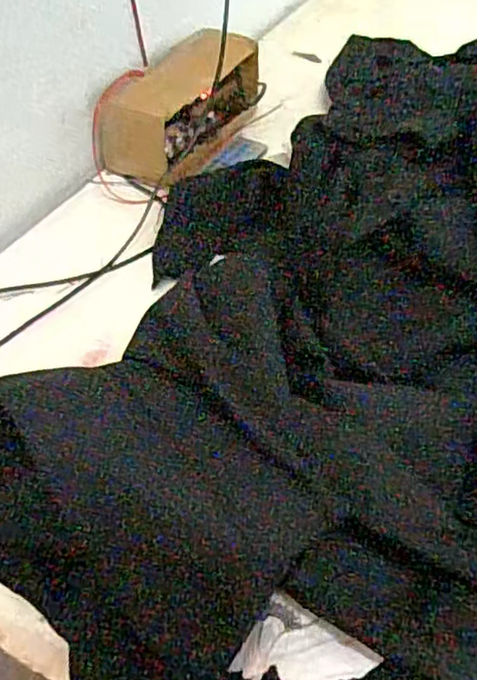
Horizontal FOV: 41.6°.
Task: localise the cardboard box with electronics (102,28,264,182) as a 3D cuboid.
[{"bbox_3d":[-0.047,-0.230,0.618,0.071,0.084,0.192,25,54,22],"label":"cardboard box with electronics"}]

